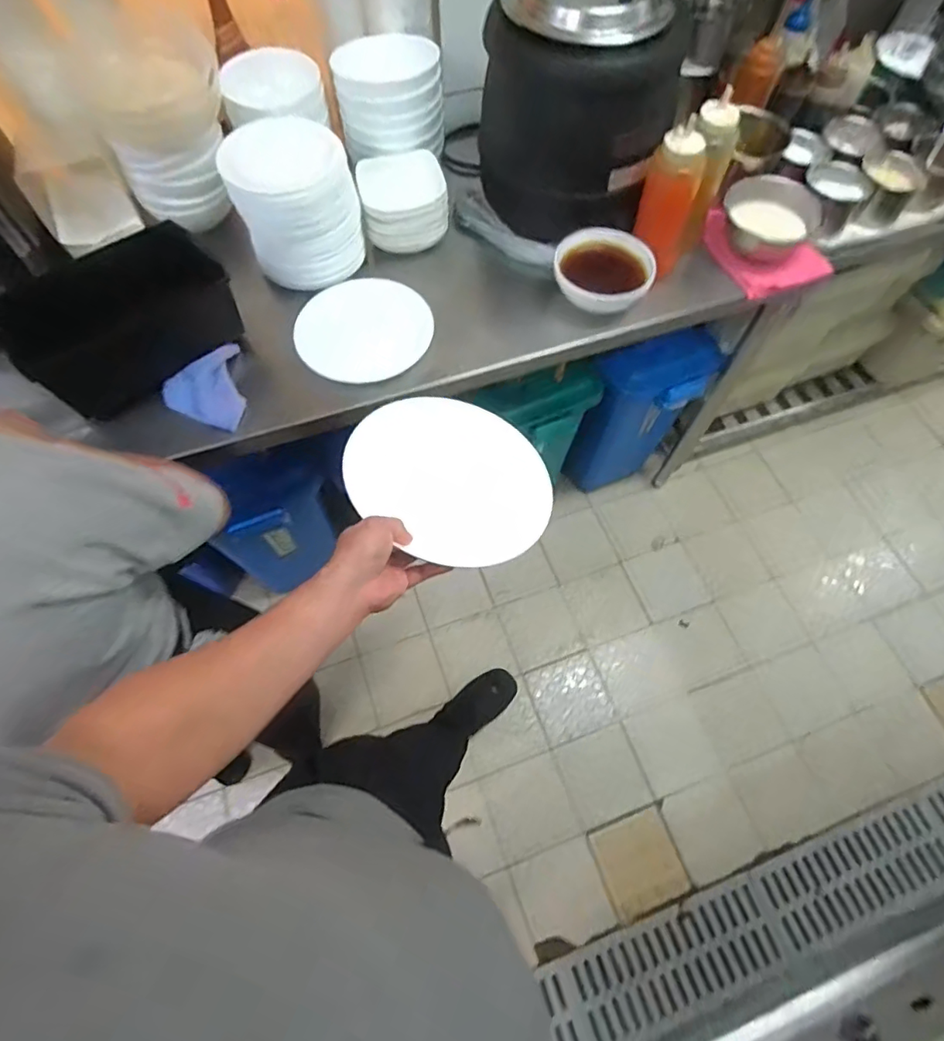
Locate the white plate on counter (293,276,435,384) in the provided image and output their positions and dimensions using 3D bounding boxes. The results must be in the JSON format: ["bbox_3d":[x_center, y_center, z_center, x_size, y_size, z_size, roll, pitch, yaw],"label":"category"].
[{"bbox_3d":[-0.182,-0.321,0.929,0.210,0.013,0.199,1,79,-4],"label":"white plate on counter"}]

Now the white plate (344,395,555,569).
[{"bbox_3d":[-0.021,-0.063,0.698,0.249,0.018,0.246,8,57,-13],"label":"white plate"}]

